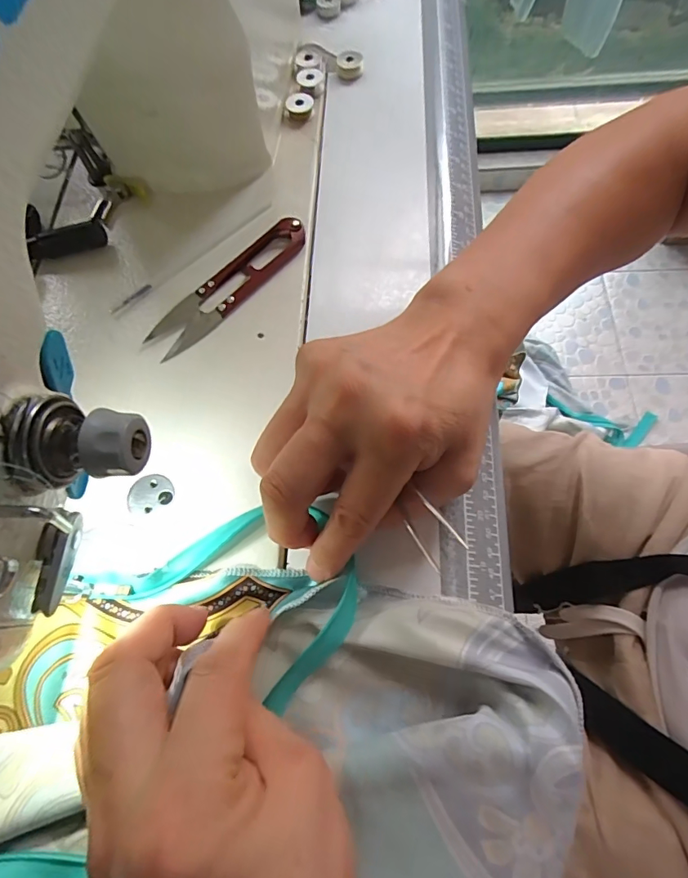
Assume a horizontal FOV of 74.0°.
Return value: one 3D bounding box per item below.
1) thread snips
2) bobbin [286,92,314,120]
[{"bbox_3d":[-0.069,-0.095,0.277,0.027,0.010,0.116,39,76,17],"label":"thread snips"},{"bbox_3d":[-0.032,-0.245,0.337,0.019,0.011,0.022,-11,68,-1],"label":"bobbin"}]

